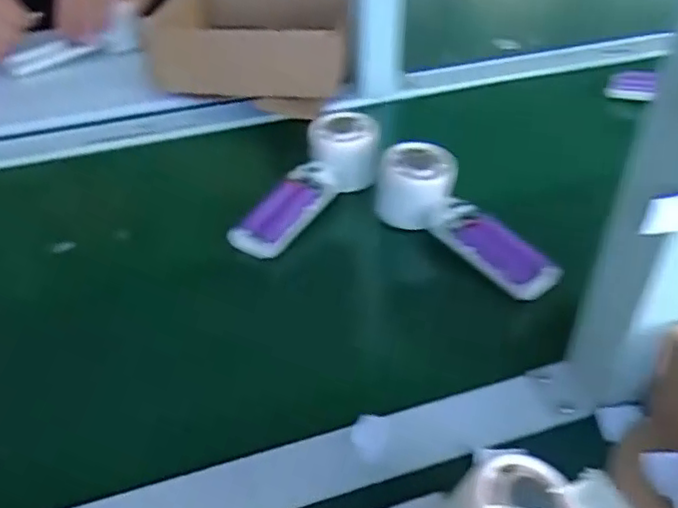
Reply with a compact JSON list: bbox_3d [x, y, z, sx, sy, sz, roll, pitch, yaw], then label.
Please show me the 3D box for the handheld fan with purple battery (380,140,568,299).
[{"bbox_3d":[0.101,-0.025,0.535,0.165,0.047,0.055,42,55,21],"label":"handheld fan with purple battery"}]

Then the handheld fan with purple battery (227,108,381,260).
[{"bbox_3d":[-0.026,-0.059,0.576,0.053,0.047,0.170,26,61,28],"label":"handheld fan with purple battery"}]

